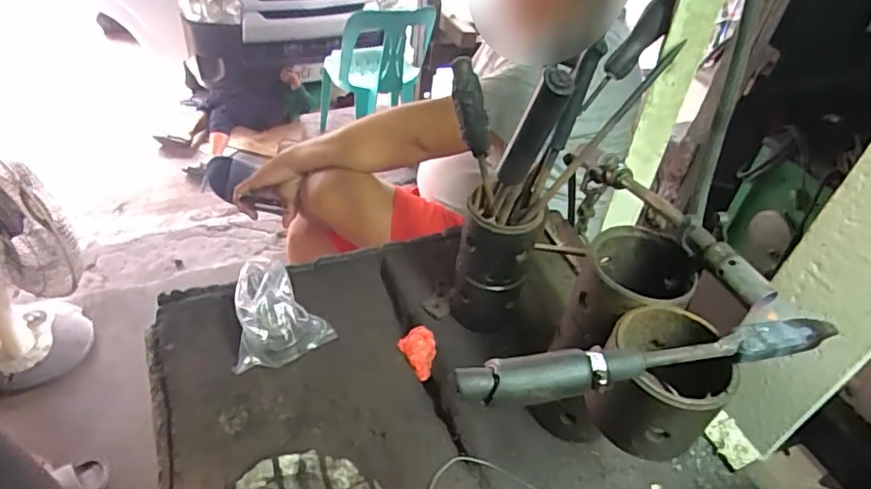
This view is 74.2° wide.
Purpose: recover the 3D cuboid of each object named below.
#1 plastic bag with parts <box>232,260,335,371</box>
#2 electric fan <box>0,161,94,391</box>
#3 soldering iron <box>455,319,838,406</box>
[{"bbox_3d":[-0.172,0.073,0.658,0.107,0.083,0.112,1,43,-7],"label":"plastic bag with parts"},{"bbox_3d":[-1.040,0.076,1.425,0.292,0.560,0.274,-30,54,-33],"label":"electric fan"},{"bbox_3d":[0.147,0.077,0.390,0.269,0.024,0.027,-5,44,-13],"label":"soldering iron"}]

